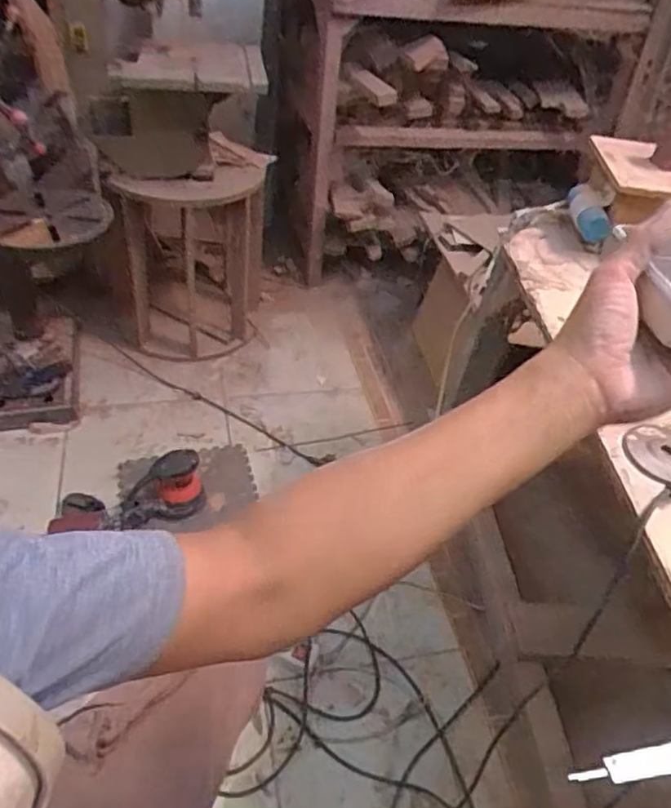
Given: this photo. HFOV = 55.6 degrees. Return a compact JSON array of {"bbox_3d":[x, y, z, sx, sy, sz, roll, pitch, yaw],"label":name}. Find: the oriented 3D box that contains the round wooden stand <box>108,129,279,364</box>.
[{"bbox_3d":[-0.382,-0.416,1.719,0.365,0.506,0.340,4,43,-4],"label":"round wooden stand"}]

